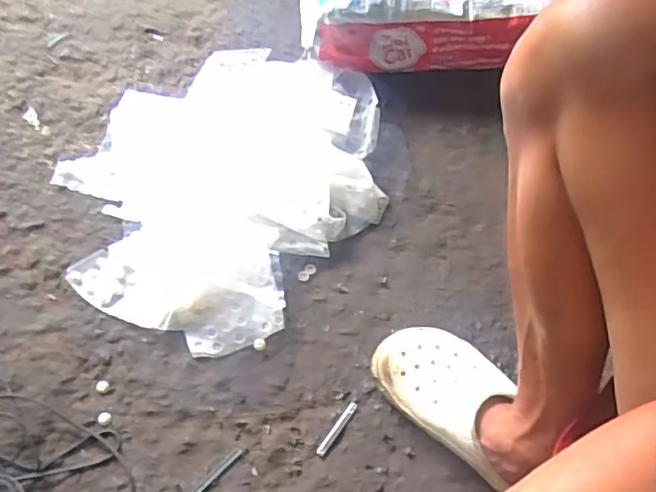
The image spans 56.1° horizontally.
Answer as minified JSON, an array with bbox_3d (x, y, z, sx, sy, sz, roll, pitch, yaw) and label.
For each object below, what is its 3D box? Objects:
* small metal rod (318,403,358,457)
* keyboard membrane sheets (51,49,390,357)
[{"bbox_3d":[0.011,0.204,0.689,0.010,0.005,0.069,33,64,15],"label":"small metal rod"},{"bbox_3d":[-0.141,-0.100,0.829,0.410,0.047,0.458,24,62,11],"label":"keyboard membrane sheets"}]

